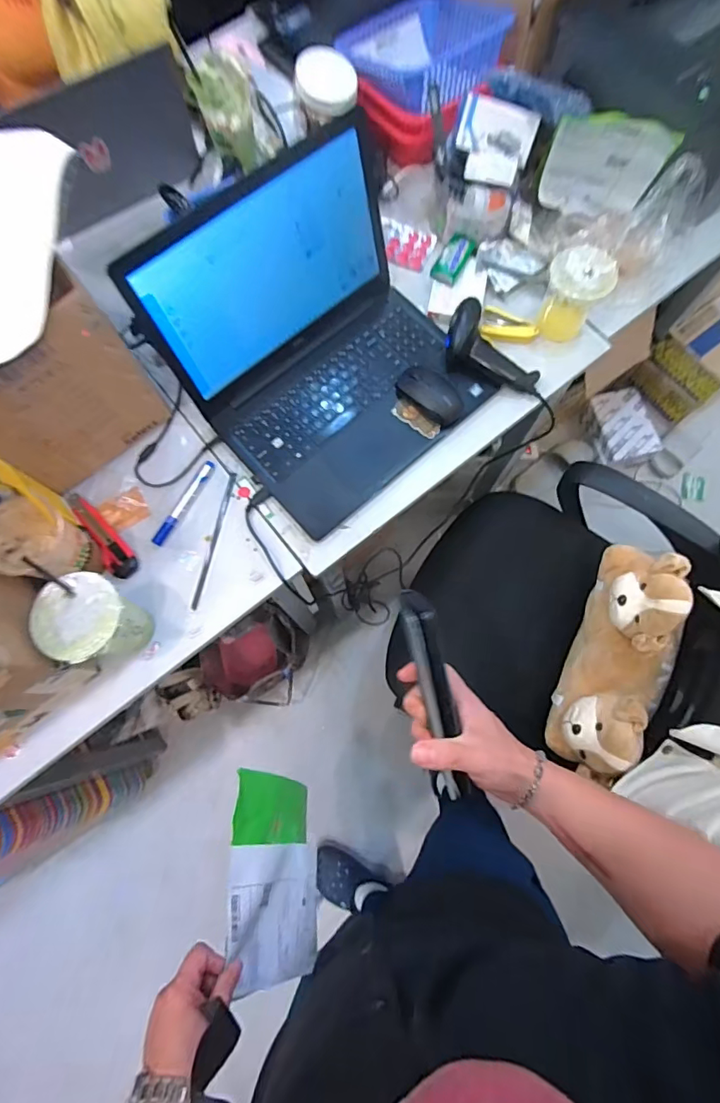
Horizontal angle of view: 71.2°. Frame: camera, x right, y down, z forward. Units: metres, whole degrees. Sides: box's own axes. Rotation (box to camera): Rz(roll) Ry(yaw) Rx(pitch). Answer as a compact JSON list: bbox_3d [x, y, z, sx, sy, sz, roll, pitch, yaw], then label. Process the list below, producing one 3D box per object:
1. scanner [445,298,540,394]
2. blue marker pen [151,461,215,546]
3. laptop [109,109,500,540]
[{"bbox_3d":[0.201,-0.308,0.754,0.141,0.057,0.102,9,75,3],"label":"scanner"},{"bbox_3d":[-0.255,-0.072,0.727,0.020,0.014,0.142,28,77,8],"label":"blue marker pen"},{"bbox_3d":[-0.035,-0.280,0.672,0.365,0.226,0.323,-41,78,-10],"label":"laptop"}]

